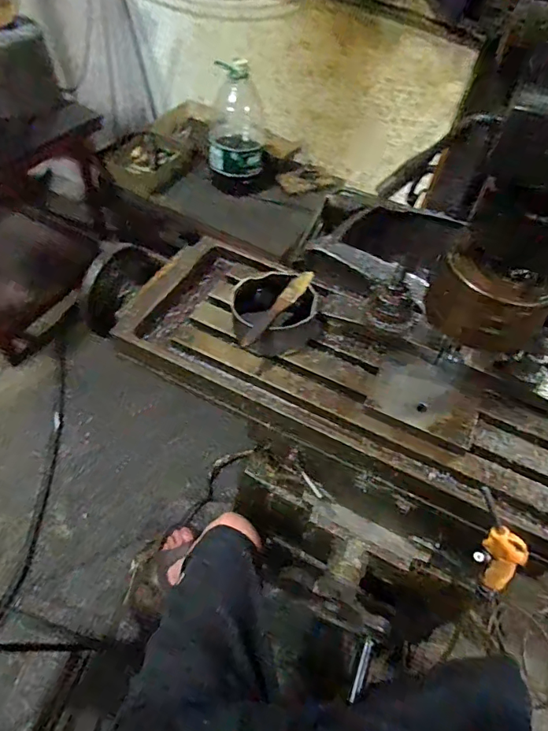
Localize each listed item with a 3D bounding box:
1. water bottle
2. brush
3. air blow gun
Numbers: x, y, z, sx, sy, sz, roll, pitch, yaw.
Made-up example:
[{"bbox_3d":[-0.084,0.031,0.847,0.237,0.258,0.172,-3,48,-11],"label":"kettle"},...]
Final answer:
[{"bbox_3d":[-0.113,-0.761,1.431,0.170,0.308,0.145,2,54,-4],"label":"water bottle"},{"bbox_3d":[0.008,-0.075,0.590,0.023,0.010,0.154,29,57,14],"label":"brush"},{"bbox_3d":[0.266,0.218,0.538,0.035,0.223,0.056,-36,43,-23],"label":"air blow gun"}]

